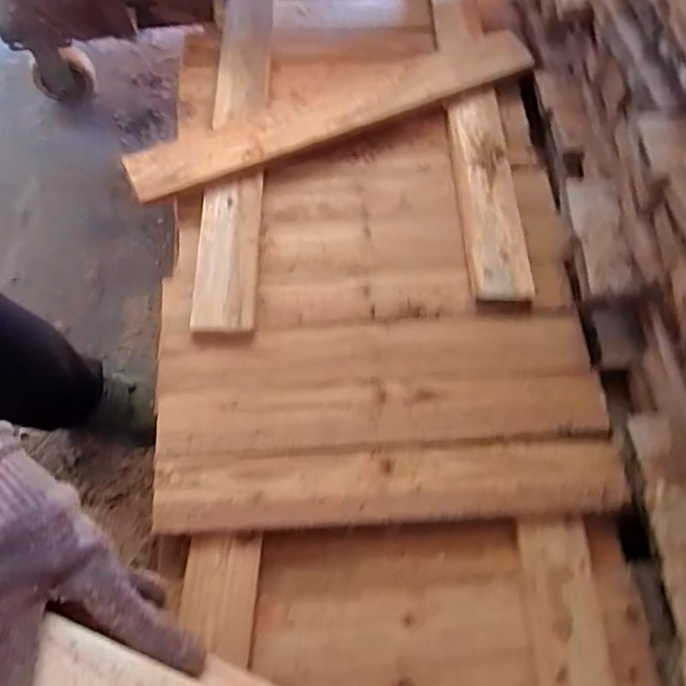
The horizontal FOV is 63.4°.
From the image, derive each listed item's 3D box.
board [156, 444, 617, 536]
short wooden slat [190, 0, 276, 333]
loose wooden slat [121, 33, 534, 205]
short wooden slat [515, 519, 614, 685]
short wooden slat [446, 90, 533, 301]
[{"bbox_3d":[0.050,0.149,0.584,0.485,0.023,0.077,-1,67,-4],"label":"board"},{"bbox_3d":[-0.140,-0.276,0.741,0.074,0.030,0.575,1,66,-3],"label":"short wooden slat"},{"bbox_3d":[-0.008,-0.311,0.746,0.562,0.024,0.092,-24,65,-12],"label":"loose wooden slat"},{"bbox_3d":[0.226,0.302,0.557,0.076,0.029,0.231,-1,67,-4],"label":"short wooden slat"},{"bbox_3d":[0.185,-0.195,0.724,0.069,0.027,0.315,0,66,-3],"label":"short wooden slat"}]

